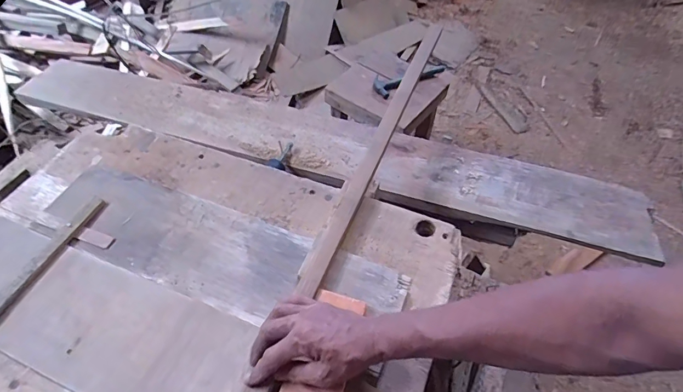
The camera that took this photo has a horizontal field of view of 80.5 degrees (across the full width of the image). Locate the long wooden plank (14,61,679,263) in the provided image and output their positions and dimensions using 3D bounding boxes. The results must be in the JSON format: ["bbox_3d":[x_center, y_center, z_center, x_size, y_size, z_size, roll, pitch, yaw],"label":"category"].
[{"bbox_3d":[-0.106,-0.138,0.919,1.469,0.036,0.219,16,55,14],"label":"long wooden plank"}]

